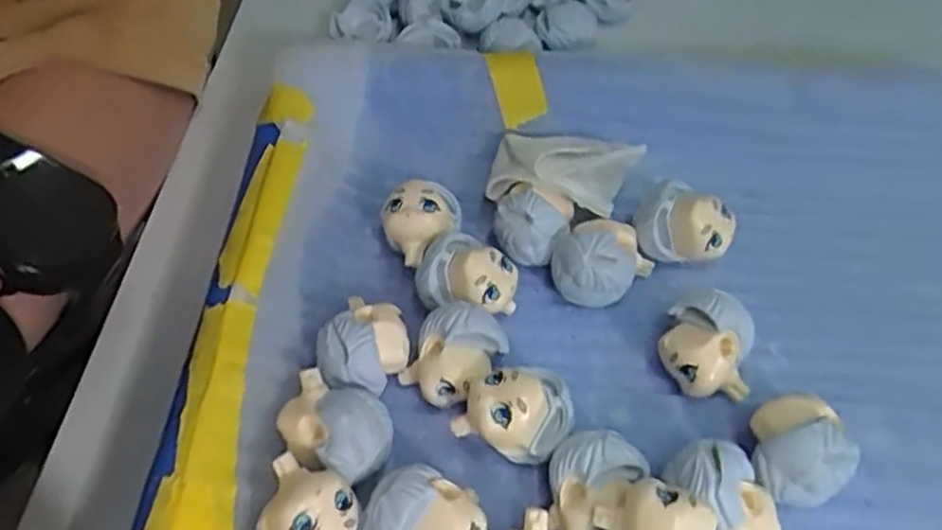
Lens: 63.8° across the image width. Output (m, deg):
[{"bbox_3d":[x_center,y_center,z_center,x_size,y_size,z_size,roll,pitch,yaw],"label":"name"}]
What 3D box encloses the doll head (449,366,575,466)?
[{"bbox_3d":[0.012,0.037,0.192,0.027,0.024,0.020,17,56,14],"label":"doll head"}]

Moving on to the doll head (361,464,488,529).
[{"bbox_3d":[-0.011,0.061,0.177,0.027,0.020,0.021,2,54,4],"label":"doll head"}]

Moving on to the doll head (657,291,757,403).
[{"bbox_3d":[0.063,0.021,0.202,0.023,0.024,0.022,-1,54,1],"label":"doll head"}]

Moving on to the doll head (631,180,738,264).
[{"bbox_3d":[0.063,-0.013,0.225,0.028,0.021,0.017,4,54,5],"label":"doll head"}]

